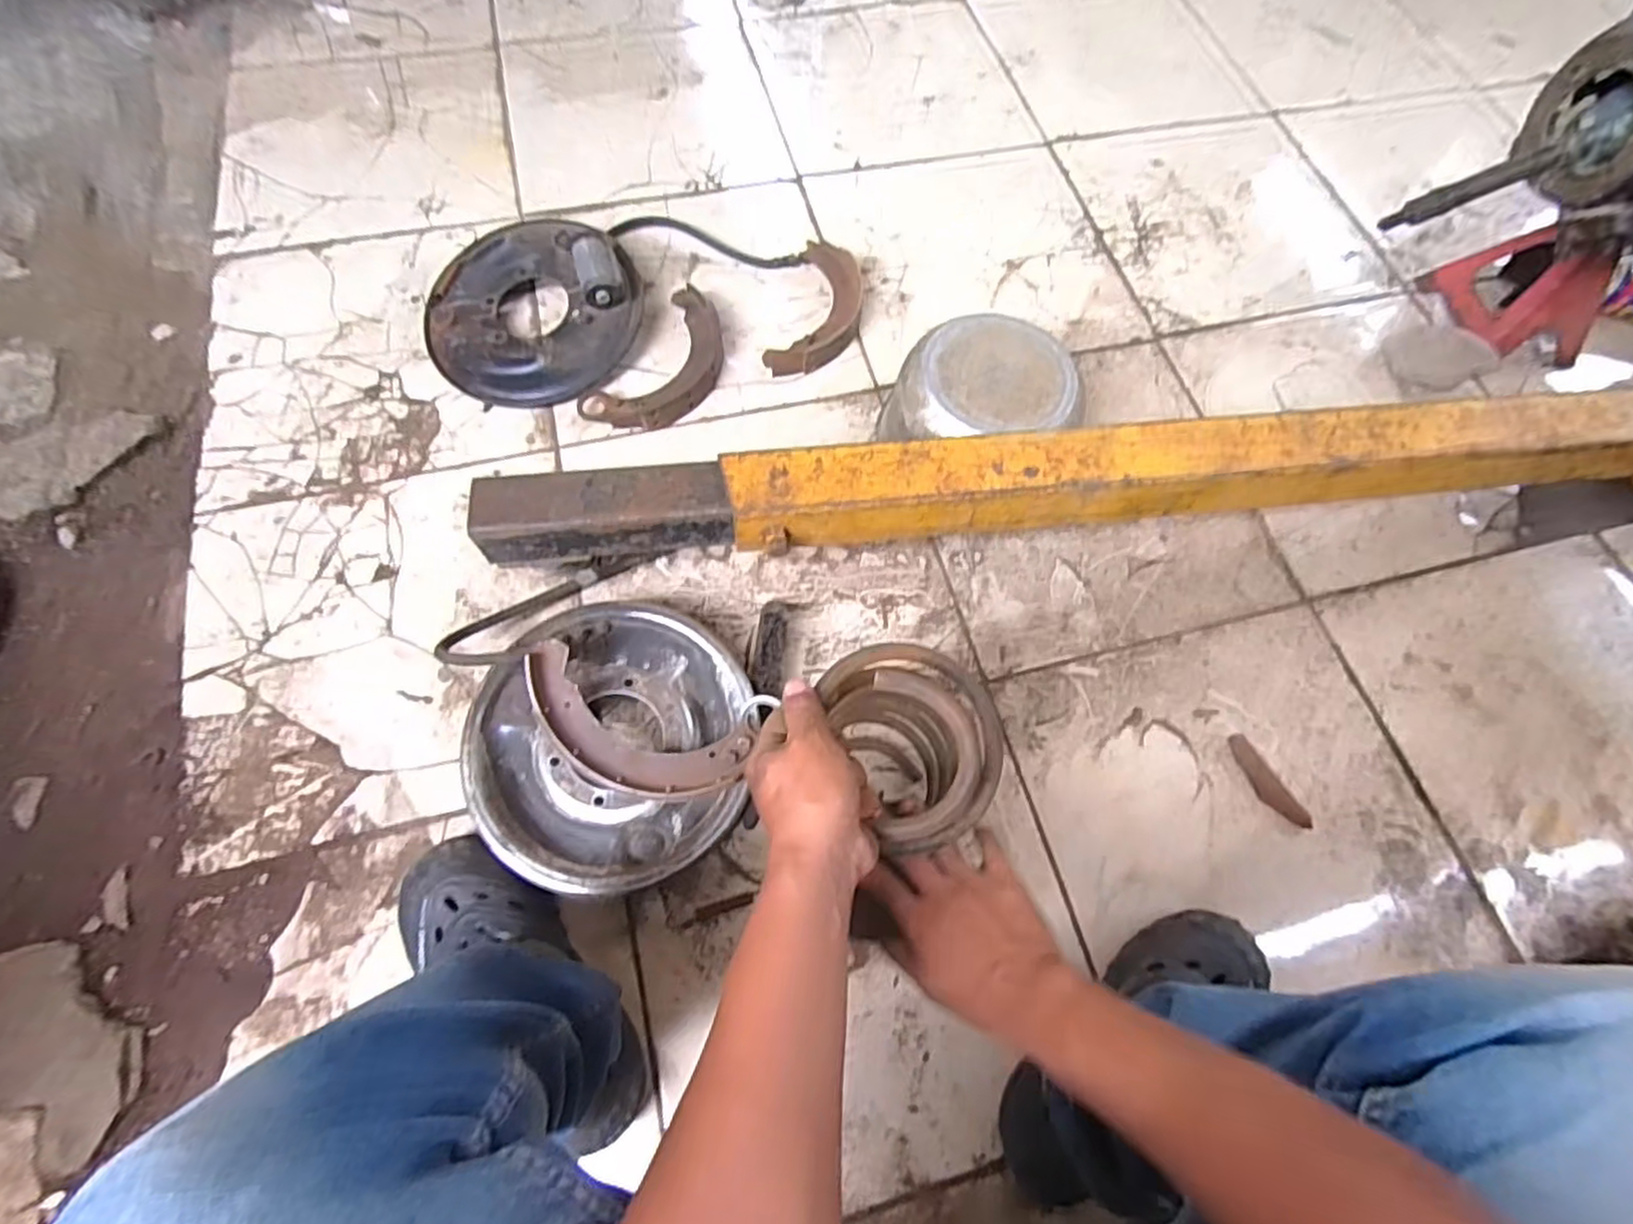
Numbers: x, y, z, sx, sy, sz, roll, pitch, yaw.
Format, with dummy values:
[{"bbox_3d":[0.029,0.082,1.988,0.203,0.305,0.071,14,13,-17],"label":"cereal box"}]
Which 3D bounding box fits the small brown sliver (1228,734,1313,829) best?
[{"bbox_3d":[0.466,0.176,0.754,0.029,0.010,0.107,-22,71,-11],"label":"small brown sliver"}]

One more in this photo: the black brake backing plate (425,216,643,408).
[{"bbox_3d":[-0.360,-0.385,0.910,0.254,0.087,0.242,1,69,-2],"label":"black brake backing plate"}]

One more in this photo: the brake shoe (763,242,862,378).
[{"bbox_3d":[0.010,-0.400,0.965,0.098,0.032,0.226,17,69,4],"label":"brake shoe"}]

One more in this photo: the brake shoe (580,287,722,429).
[{"bbox_3d":[-0.189,-0.306,0.916,0.121,0.033,0.223,34,71,10],"label":"brake shoe"}]

